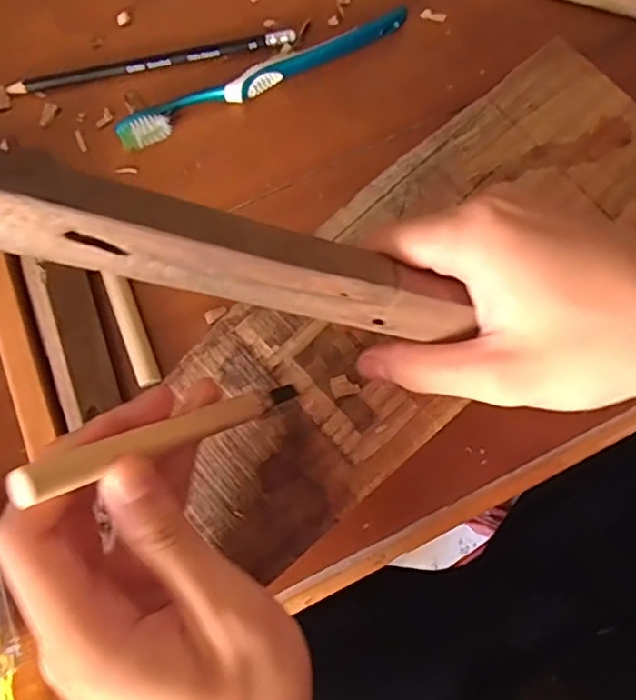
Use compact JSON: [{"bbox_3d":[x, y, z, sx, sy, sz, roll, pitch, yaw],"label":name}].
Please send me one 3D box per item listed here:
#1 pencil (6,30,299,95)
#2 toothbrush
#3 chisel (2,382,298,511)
[{"bbox_3d":[-0.099,-0.175,0.363,0.170,0.005,0.012,-11,77,-2],"label":"pencil"},{"bbox_3d":[-0.032,-0.162,0.354,0.182,0.013,0.019,-29,78,-6],"label":"toothbrush"},{"bbox_3d":[-0.048,0.028,0.215,0.006,0.121,0.011,-39,76,36],"label":"chisel"}]

